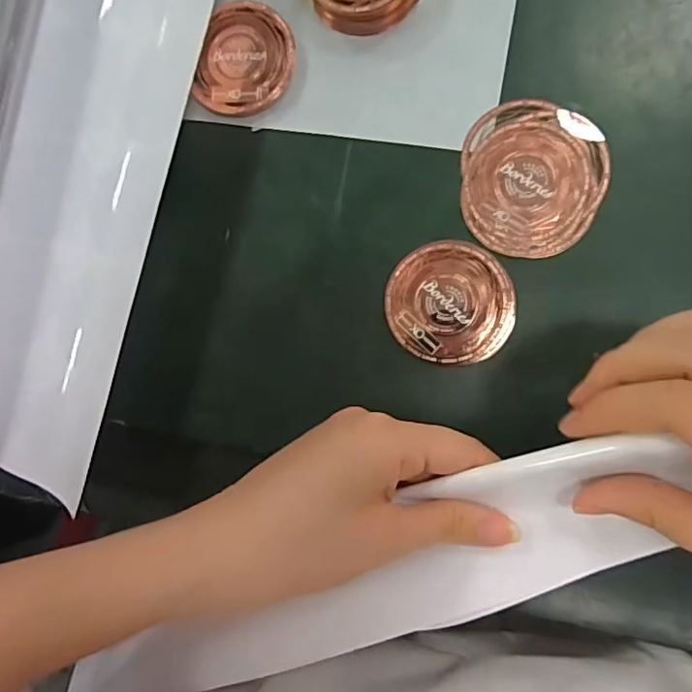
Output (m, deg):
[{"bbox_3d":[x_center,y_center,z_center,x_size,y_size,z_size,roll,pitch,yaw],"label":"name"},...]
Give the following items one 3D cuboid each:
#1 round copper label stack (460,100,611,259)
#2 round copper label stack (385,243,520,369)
[{"bbox_3d":[0.095,-0.085,0.276,0.069,0.004,0.076,1,89,8],"label":"round copper label stack"},{"bbox_3d":[0.053,-0.022,0.280,0.063,0.004,0.060,0,89,8],"label":"round copper label stack"}]

